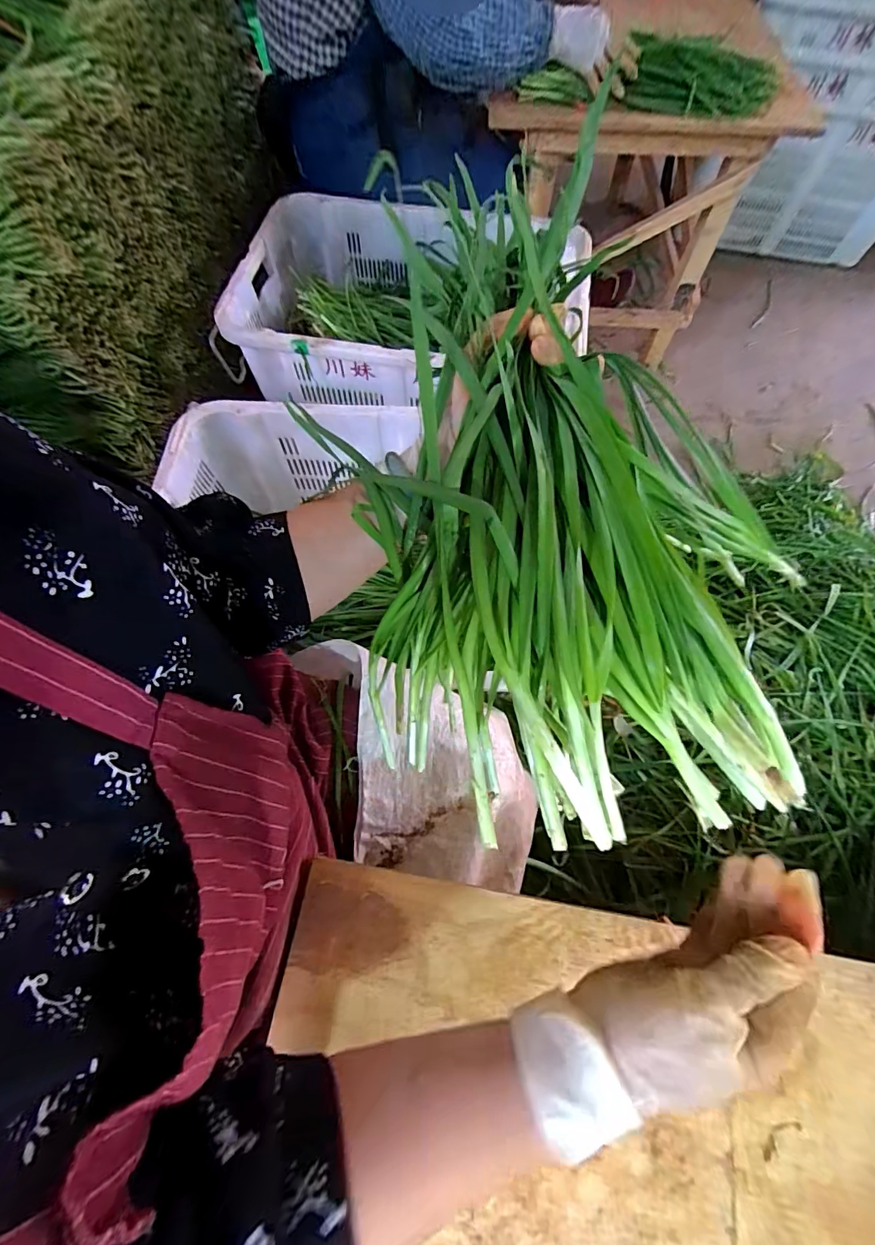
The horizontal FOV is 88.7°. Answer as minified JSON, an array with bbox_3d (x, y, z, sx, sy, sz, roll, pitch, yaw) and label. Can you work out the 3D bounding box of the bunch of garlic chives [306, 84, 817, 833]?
[{"bbox_3d":[0.049,-0.065,0.287,0.193,0.138,0.355,-6,66,-2],"label":"bunch of garlic chives"}]

